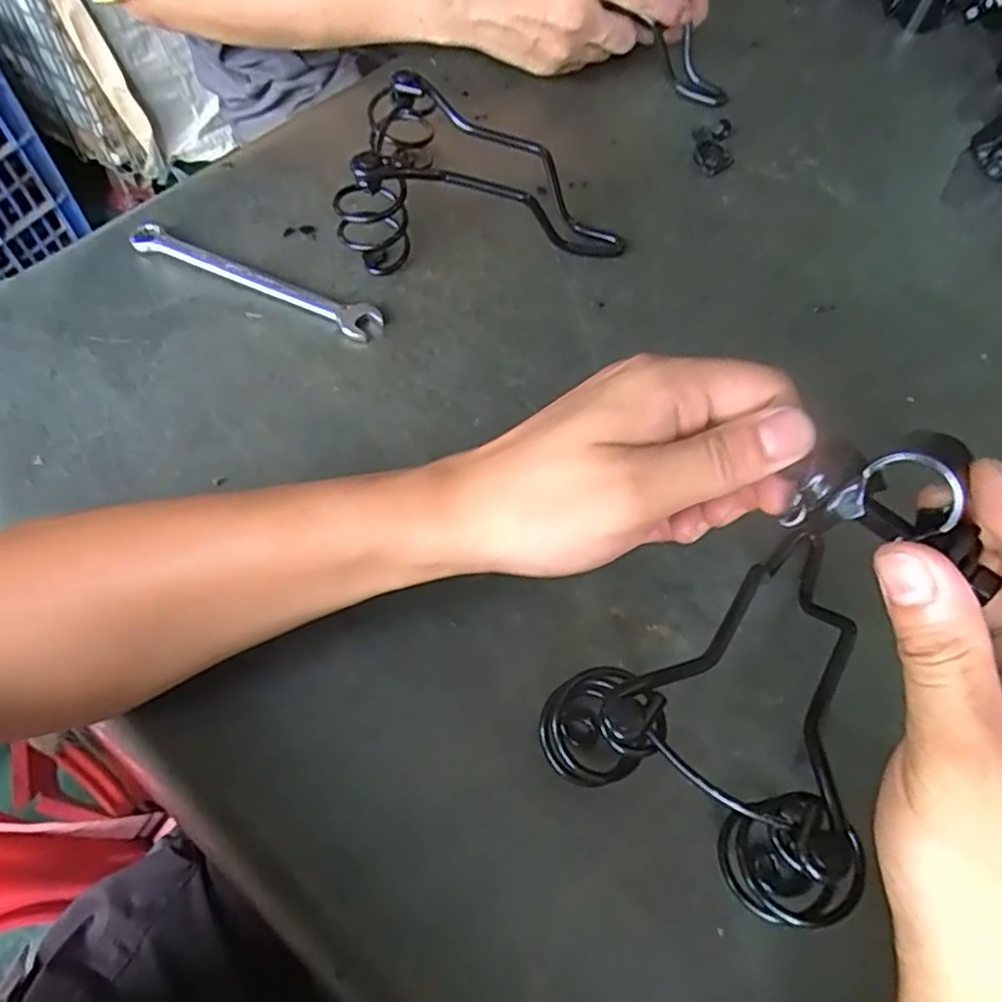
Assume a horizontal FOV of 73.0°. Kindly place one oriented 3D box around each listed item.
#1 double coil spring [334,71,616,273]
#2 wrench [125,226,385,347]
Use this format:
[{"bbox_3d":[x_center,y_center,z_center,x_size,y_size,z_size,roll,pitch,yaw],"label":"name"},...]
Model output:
[{"bbox_3d":[-0.006,-0.202,0.432,0.179,0.065,0.111,8,63,1],"label":"double coil spring"},{"bbox_3d":[-0.153,-0.136,0.419,0.163,0.015,0.023,20,64,7],"label":"wrench"}]

